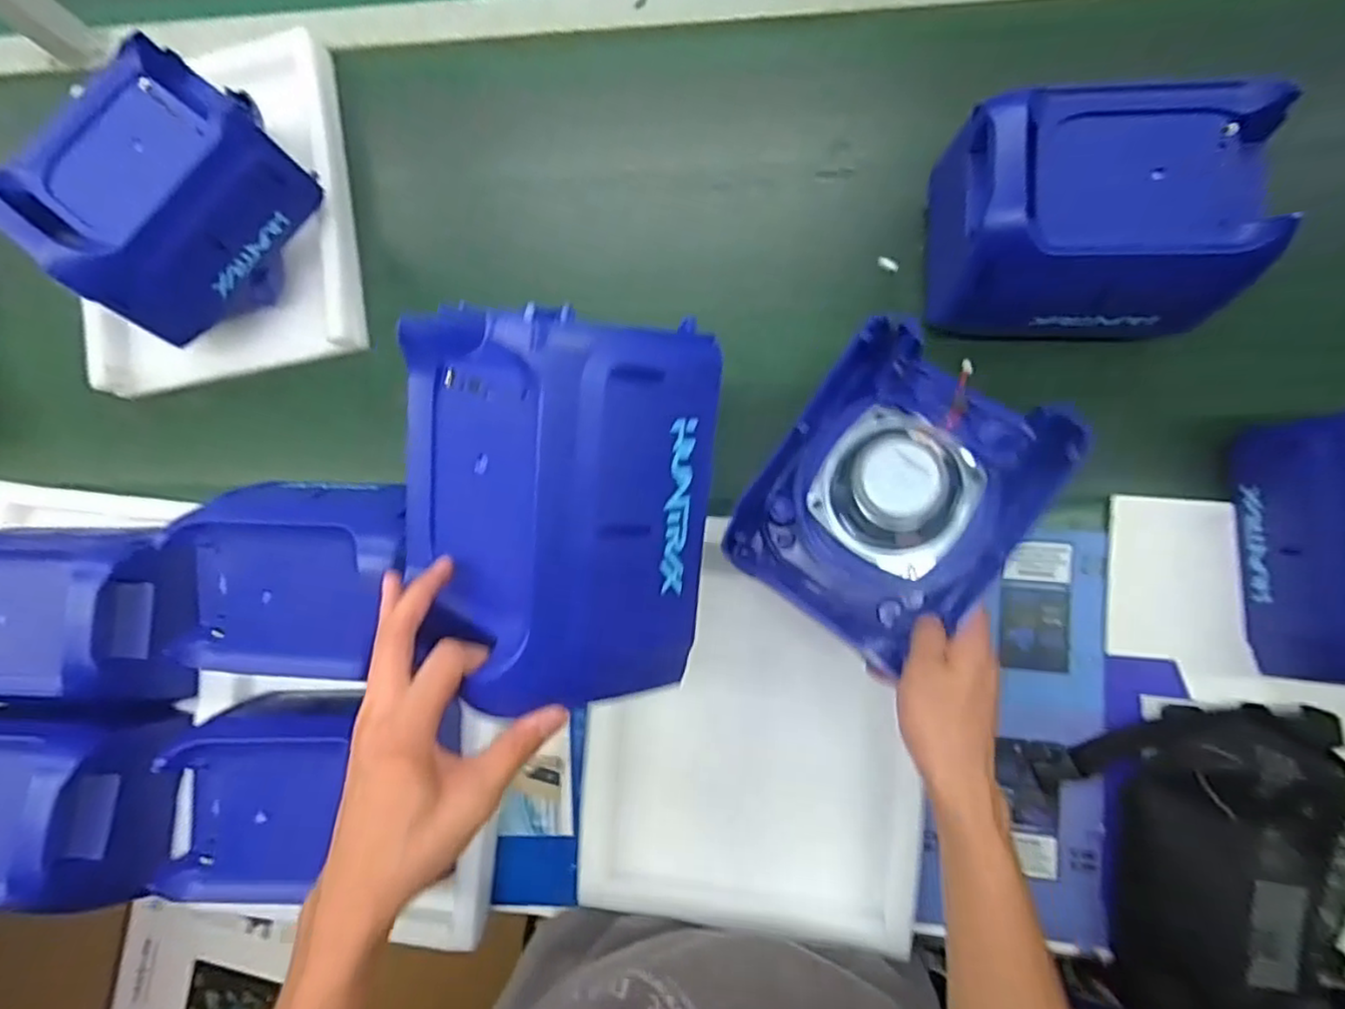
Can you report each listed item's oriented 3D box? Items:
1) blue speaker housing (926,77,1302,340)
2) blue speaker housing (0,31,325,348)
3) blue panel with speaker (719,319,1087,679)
[{"bbox_3d":[0.335,-0.229,0.540,0.209,0.117,0.150,4,84,6],"label":"blue speaker housing"},{"bbox_3d":[-0.470,-0.282,0.628,0.150,0.155,0.217,30,88,8],"label":"blue speaker housing"},{"bbox_3d":[0.161,-0.007,0.493,0.172,0.088,0.209,34,88,8],"label":"blue panel with speaker"}]

